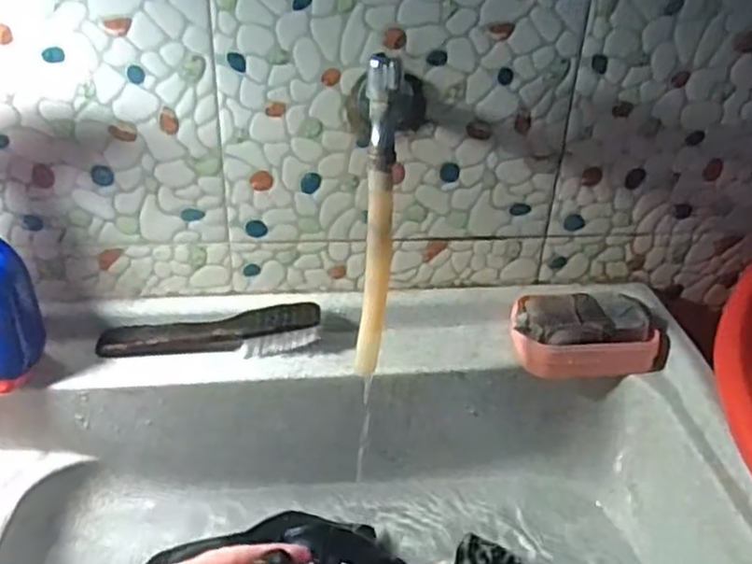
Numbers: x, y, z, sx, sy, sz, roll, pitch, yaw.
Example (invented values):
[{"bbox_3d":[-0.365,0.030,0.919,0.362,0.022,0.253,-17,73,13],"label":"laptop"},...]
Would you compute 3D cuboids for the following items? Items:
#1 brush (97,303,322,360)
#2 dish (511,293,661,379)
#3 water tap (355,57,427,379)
[{"bbox_3d":[-0.151,0.045,0.653,0.196,0.032,0.038,-2,33,-6],"label":"brush"},{"bbox_3d":[0.195,0.047,0.663,0.133,0.048,0.076,0,33,-4],"label":"dish"},{"bbox_3d":[0.006,-0.047,0.572,0.039,0.247,0.101,6,8,7],"label":"water tap"}]

